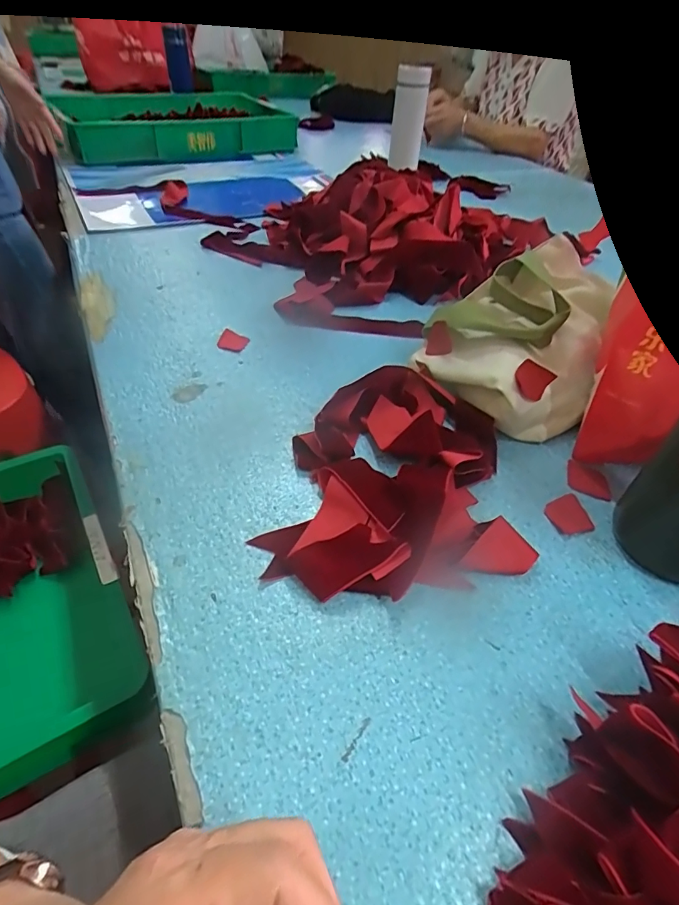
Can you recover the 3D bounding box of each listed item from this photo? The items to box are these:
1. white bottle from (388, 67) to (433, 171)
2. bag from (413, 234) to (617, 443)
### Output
[{"bbox_3d":[0.137,-0.659,0.932,0.063,0.163,0.051,6,43,2],"label":"white bottle"},{"bbox_3d":[0.180,-0.123,0.492,0.167,0.109,0.220,19,45,15],"label":"bag"}]

